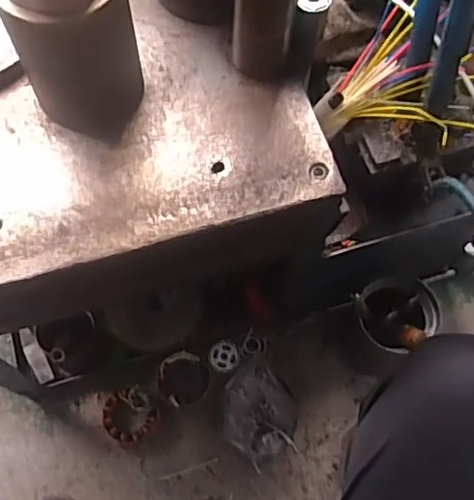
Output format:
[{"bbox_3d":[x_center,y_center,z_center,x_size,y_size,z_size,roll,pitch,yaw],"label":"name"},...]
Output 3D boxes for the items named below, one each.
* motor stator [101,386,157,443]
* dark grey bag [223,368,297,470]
[{"bbox_3d":[-0.167,0.259,0.886,0.077,0.044,0.079,1,67,-2],"label":"motor stator"},{"bbox_3d":[0.037,0.255,0.880,0.113,0.060,0.147,-7,67,-5],"label":"dark grey bag"}]

